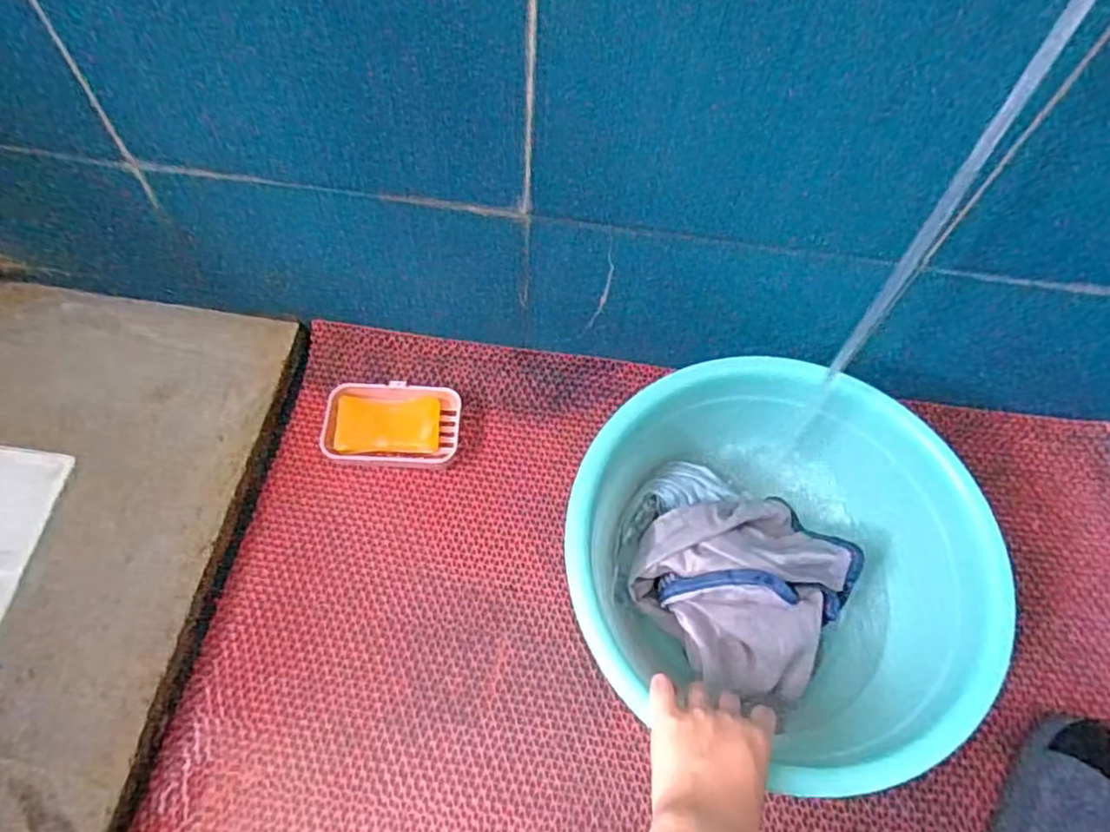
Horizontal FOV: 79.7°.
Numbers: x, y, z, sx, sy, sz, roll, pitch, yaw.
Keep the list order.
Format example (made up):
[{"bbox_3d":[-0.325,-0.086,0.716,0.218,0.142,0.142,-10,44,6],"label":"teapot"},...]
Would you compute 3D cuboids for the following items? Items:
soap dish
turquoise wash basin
[{"bbox_3d":[-0.166,0.007,0.684,0.134,0.031,0.081,2,63,-1],"label":"soap dish"},{"bbox_3d":[0.180,0.134,0.550,0.317,0.129,0.301,1,63,-1],"label":"turquoise wash basin"}]

